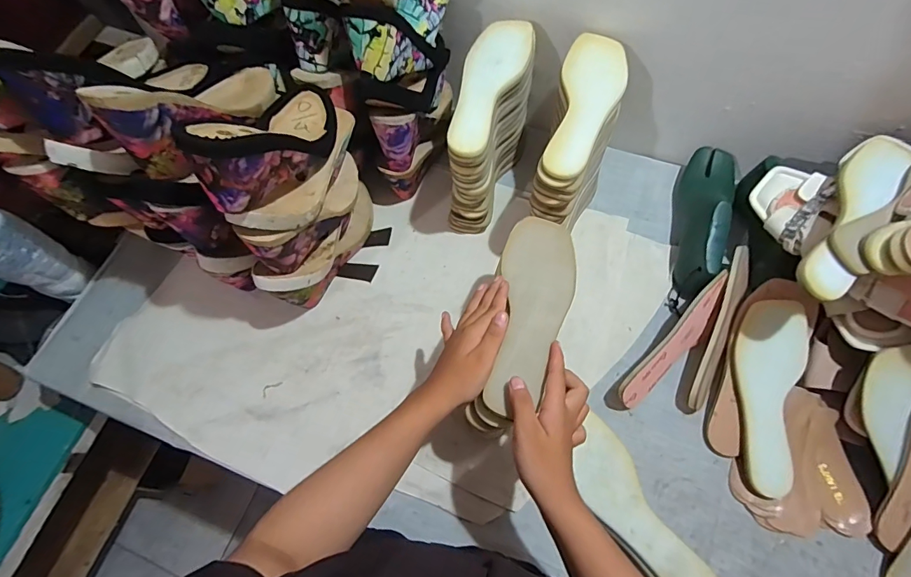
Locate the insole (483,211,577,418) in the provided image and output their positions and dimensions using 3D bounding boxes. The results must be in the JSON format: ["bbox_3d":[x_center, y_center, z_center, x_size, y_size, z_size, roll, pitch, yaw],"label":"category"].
[{"bbox_3d":[0.082,0.023,0.471,0.080,0.019,0.225,13,64,7],"label":"insole"}]

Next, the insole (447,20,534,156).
[{"bbox_3d":[0.040,-0.272,0.582,0.076,0.024,0.228,19,69,11],"label":"insole"}]

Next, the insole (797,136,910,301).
[{"bbox_3d":[0.467,-0.094,0.513,0.060,0.022,0.261,35,72,16],"label":"insole"}]

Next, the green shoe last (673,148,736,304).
[{"bbox_3d":[0.377,-0.102,0.657,0.077,0.087,0.259,16,66,8],"label":"green shoe last"}]

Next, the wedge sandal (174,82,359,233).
[{"bbox_3d":[-0.197,-0.141,0.494,0.079,0.121,0.254,10,32,6],"label":"wedge sandal"}]

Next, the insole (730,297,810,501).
[{"bbox_3d":[0.399,0.134,0.560,0.079,0.024,0.243,10,81,5],"label":"insole"}]

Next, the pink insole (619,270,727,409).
[{"bbox_3d":[0.302,0.074,0.596,0.219,0.073,0.016,-48,35,-6],"label":"pink insole"}]

